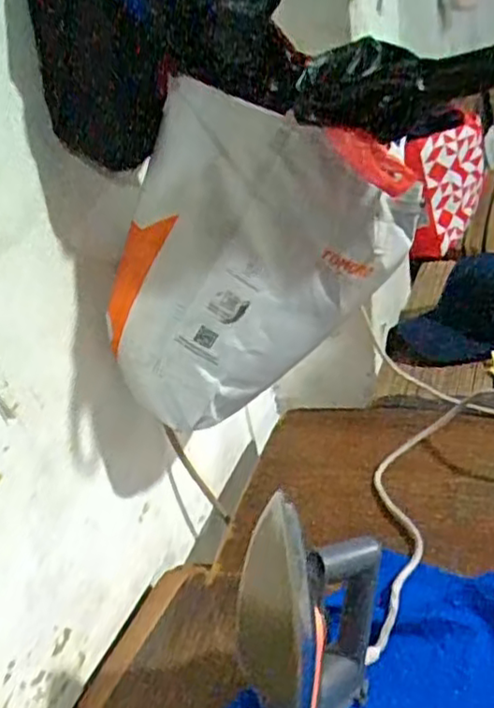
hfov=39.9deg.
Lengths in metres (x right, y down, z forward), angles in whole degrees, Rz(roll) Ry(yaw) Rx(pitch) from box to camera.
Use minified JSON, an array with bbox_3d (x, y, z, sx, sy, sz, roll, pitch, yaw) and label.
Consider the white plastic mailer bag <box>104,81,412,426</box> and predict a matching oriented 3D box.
[{"bbox_3d":[-0.007,-0.058,0.600,0.230,0.313,0.095,25,29,-3],"label":"white plastic mailer bag"}]

